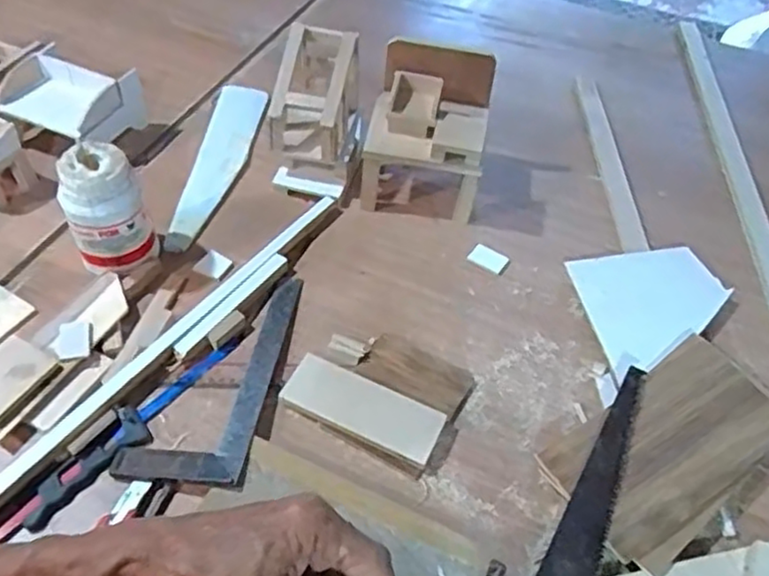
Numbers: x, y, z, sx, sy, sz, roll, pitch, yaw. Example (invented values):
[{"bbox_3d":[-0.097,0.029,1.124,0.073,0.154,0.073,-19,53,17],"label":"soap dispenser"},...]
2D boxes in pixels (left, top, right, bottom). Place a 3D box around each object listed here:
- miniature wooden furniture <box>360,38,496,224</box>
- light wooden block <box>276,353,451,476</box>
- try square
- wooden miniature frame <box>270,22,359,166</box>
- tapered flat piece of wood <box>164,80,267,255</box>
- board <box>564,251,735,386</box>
[{"bbox_3d":[0.049,-0.180,0.796,0.130,0.141,0.125,10,51,4],"label":"miniature wooden furniture"},{"bbox_3d":[-0.021,0.113,0.637,0.148,0.011,0.061,24,52,15],"label":"light wooden block"},{"bbox_3d":[-0.154,0.072,0.659,0.114,0.015,0.246,11,50,4],"label":"try square"},{"bbox_3d":[-0.083,-0.212,0.815,0.083,0.137,0.111,9,50,3],"label":"wooden miniature frame"},{"bbox_3d":[-0.204,-0.165,0.862,0.067,0.010,0.304,5,50,-1],"label":"tapered flat piece of wood"},{"bbox_3d":[0.295,0.019,0.736,0.154,0.015,0.154,-4,50,-9],"label":"board"}]

